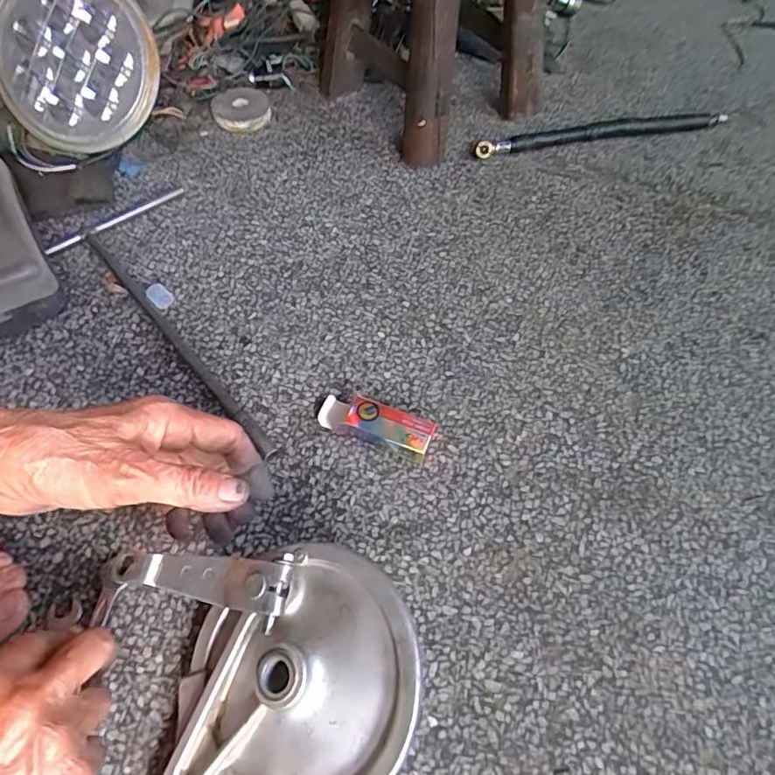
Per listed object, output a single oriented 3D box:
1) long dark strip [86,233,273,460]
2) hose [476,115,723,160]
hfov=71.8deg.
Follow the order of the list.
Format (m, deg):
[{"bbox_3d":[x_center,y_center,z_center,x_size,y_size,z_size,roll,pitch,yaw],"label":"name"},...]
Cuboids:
[{"bbox_3d":[-0.177,-0.046,0.436,0.012,0.007,0.274,-36,66,-23],"label":"long dark strip"},{"bbox_3d":[0.244,-0.295,0.616,0.324,0.019,0.030,-13,60,-12],"label":"hose"}]

